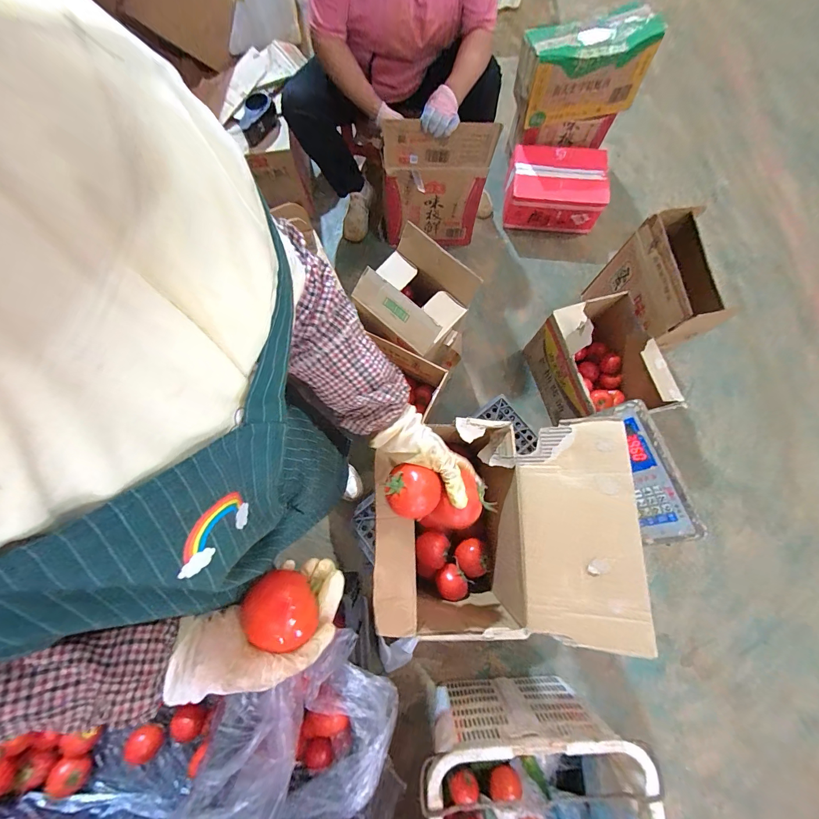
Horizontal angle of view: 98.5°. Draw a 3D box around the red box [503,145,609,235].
[{"bbox_3d":[0.615,-0.936,1.509,0.389,0.191,0.286,8,77,3],"label":"red box"}]

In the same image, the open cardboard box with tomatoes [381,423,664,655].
[{"bbox_3d":[0.136,0.194,0.619,0.359,0.282,0.329,1,78,0],"label":"open cardboard box with tomatoes"}]

